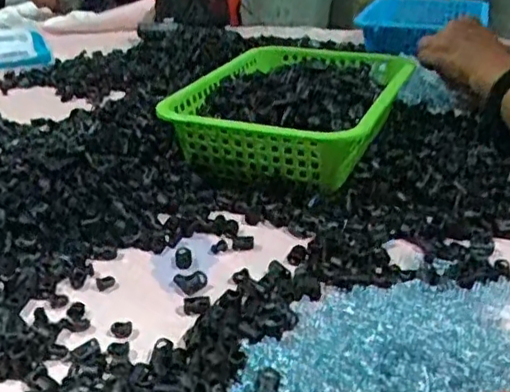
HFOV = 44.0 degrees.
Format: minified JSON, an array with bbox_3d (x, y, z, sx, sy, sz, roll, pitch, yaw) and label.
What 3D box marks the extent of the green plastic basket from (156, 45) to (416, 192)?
[{"bbox_3d":[0.043,-0.101,0.732,0.218,0.093,0.293,9,27,20],"label":"green plastic basket"}]

